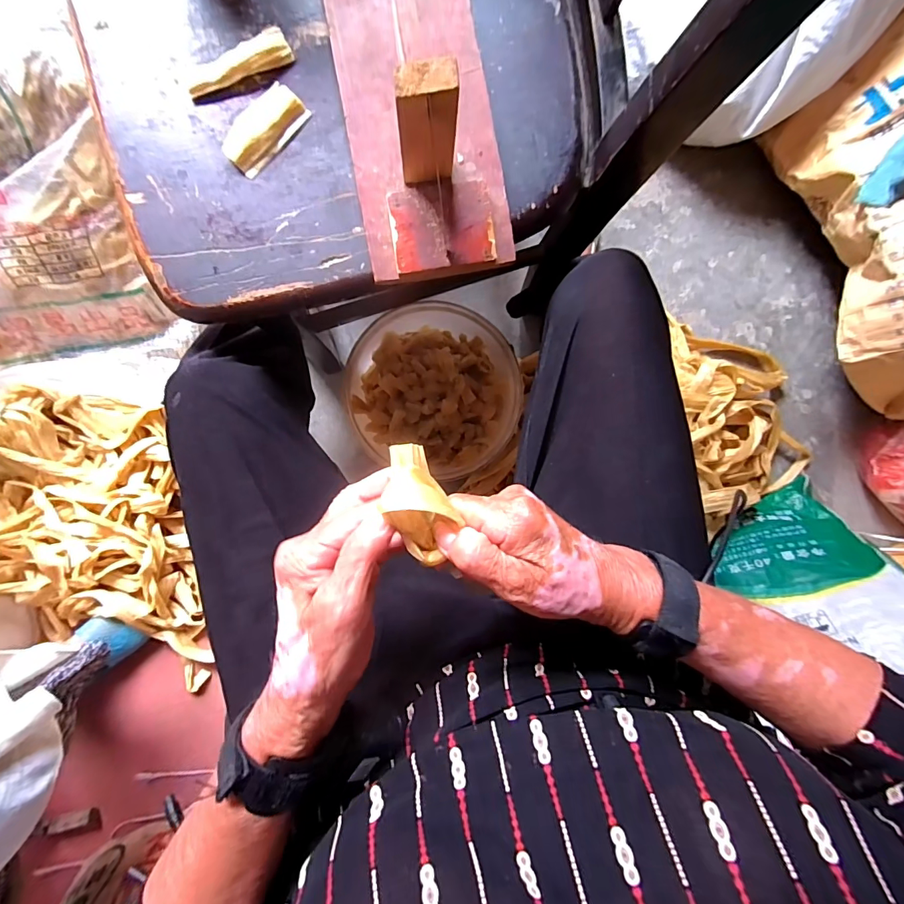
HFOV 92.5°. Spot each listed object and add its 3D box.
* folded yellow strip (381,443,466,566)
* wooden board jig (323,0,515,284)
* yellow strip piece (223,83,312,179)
[{"bbox_3d":[-0.017,0.028,0.241,0.034,0.026,0.067,-13,85,-2],"label":"folded yellow strip"},{"bbox_3d":[-0.034,-0.320,0.308,0.120,0.100,0.358,-10,94,-2],"label":"wooden board jig"},{"bbox_3d":[-0.156,-0.266,0.354,0.038,0.011,0.073,44,91,-4],"label":"yellow strip piece"}]

